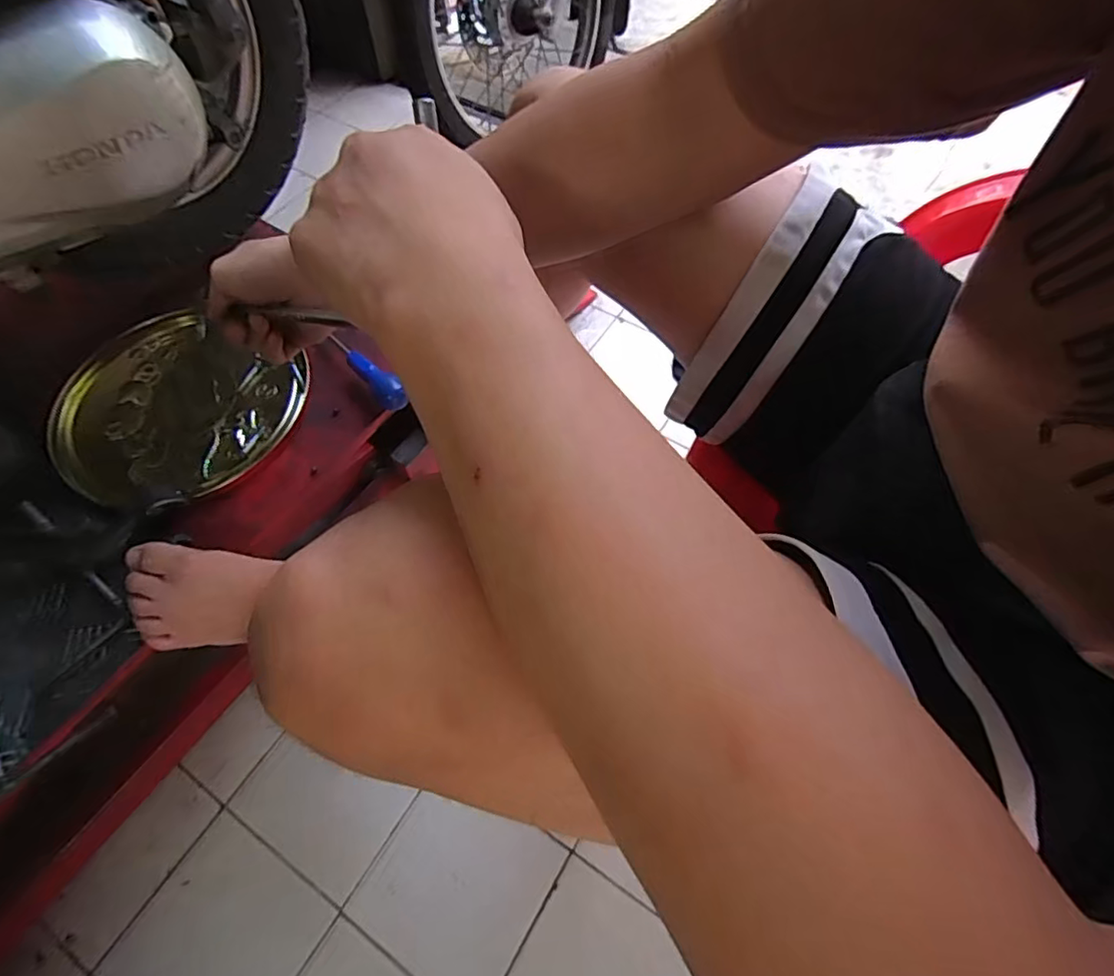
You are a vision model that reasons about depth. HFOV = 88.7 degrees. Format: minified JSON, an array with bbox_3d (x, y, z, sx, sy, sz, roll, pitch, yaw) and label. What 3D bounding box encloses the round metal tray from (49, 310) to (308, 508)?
[{"bbox_3d":[-0.412,-0.086,0.611,0.238,0.019,0.225,0,61,0],"label":"round metal tray"}]

